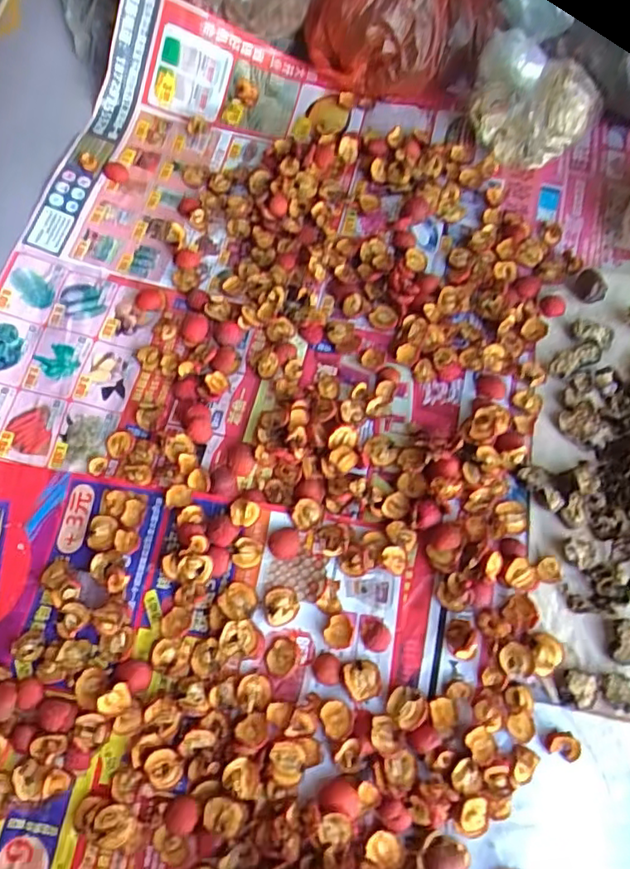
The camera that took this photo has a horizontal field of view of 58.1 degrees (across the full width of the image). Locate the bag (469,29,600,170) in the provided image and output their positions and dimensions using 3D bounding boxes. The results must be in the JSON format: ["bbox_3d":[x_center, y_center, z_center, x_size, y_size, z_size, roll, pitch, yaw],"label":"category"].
[{"bbox_3d":[0.184,-0.285,0.490,0.101,0.074,0.066,33,72,10],"label":"bag"}]

